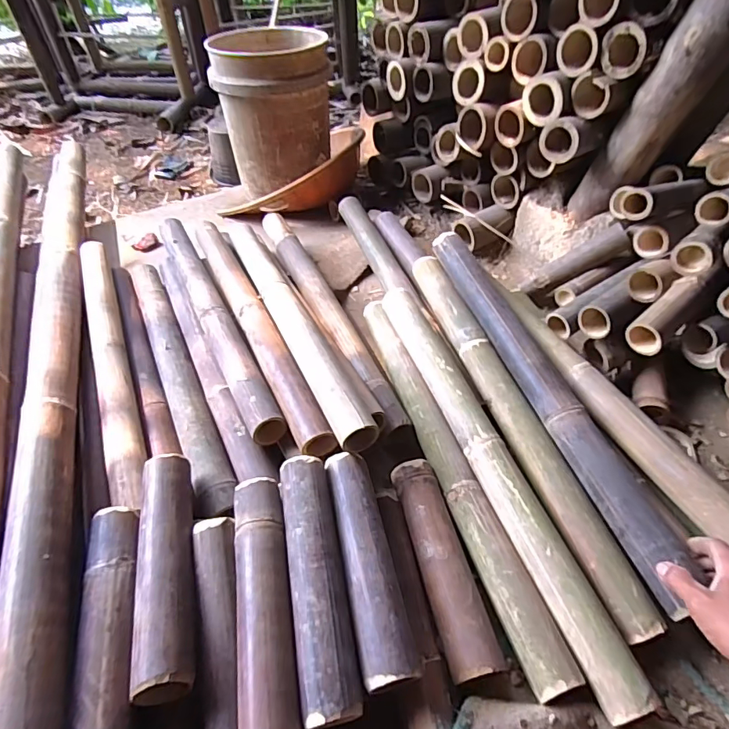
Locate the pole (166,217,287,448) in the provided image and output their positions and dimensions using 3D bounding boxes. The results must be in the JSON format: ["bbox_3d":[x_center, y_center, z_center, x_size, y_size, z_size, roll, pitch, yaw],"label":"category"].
[{"bbox_3d":[-0.288,-0.101,0.869,0.052,0.055,0.642,-22,50,-18],"label":"pole"}]

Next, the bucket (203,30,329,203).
[{"bbox_3d":[-0.238,-0.688,1.246,0.285,0.339,0.272,-8,47,-6],"label":"bucket"}]

